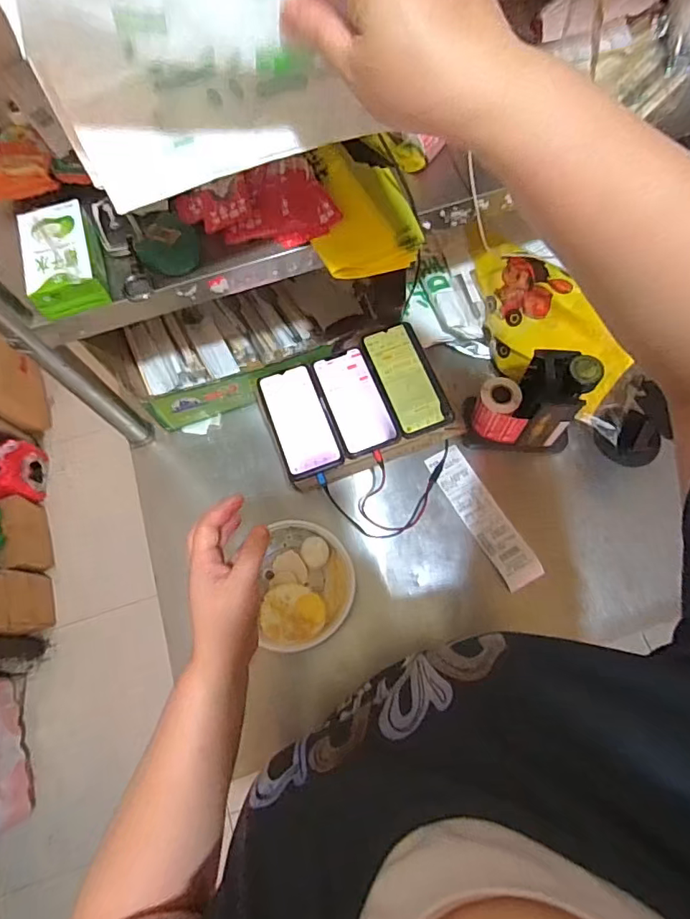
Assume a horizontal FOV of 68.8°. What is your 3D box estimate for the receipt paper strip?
[{"bbox_3d":[0.198,0.078,0.725,0.056,0.009,0.218,-29,68,-4],"label":"receipt paper strip"}]

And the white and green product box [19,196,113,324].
[{"bbox_3d":[-0.283,-0.199,0.509,0.067,0.043,0.112,-18,69,-5],"label":"white and green product box"}]

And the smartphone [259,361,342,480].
[{"bbox_3d":[-0.062,-0.055,0.688,0.077,0.012,0.157,-18,69,-5],"label":"smartphone"}]

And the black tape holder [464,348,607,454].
[{"bbox_3d":[0.250,-0.076,0.695,0.137,0.199,0.074,5,69,4],"label":"black tape holder"}]

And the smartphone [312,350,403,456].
[{"bbox_3d":[0.012,-0.082,0.694,0.079,0.013,0.158,-20,70,-6],"label":"smartphone"}]

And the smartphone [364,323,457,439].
[{"bbox_3d":[0.085,-0.115,0.702,0.077,0.017,0.166,-19,70,-5],"label":"smartphone"}]

